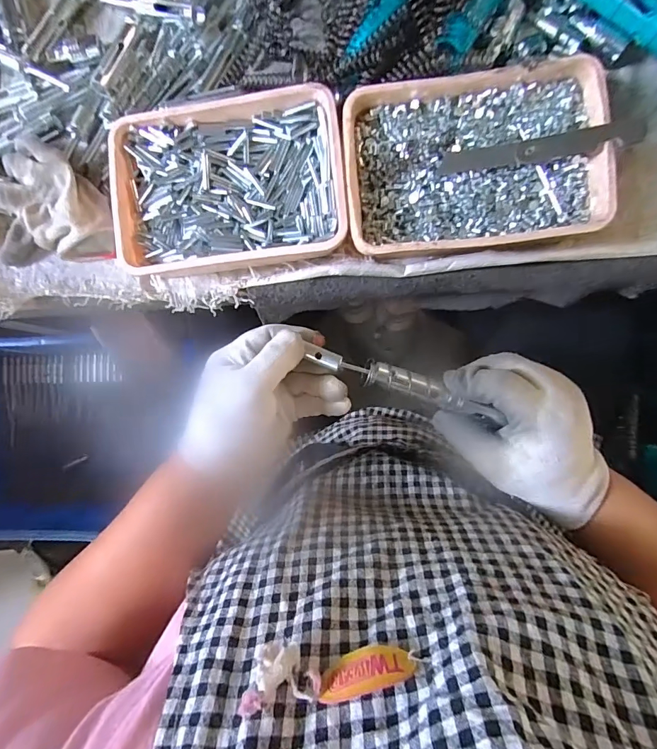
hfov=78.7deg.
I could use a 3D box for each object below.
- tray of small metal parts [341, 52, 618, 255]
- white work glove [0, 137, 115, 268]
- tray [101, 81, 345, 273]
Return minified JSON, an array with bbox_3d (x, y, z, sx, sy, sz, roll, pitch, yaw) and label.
[{"bbox_3d":[0.119,-0.172,0.333,0.207,0.043,0.140,-5,92,5],"label":"tray of small metal parts"},{"bbox_3d":[-0.263,-0.163,0.370,0.133,0.035,0.106,-5,89,5],"label":"white work glove"},{"bbox_3d":[-0.087,-0.165,0.354,0.200,0.035,0.140,-6,89,5],"label":"tray"}]

